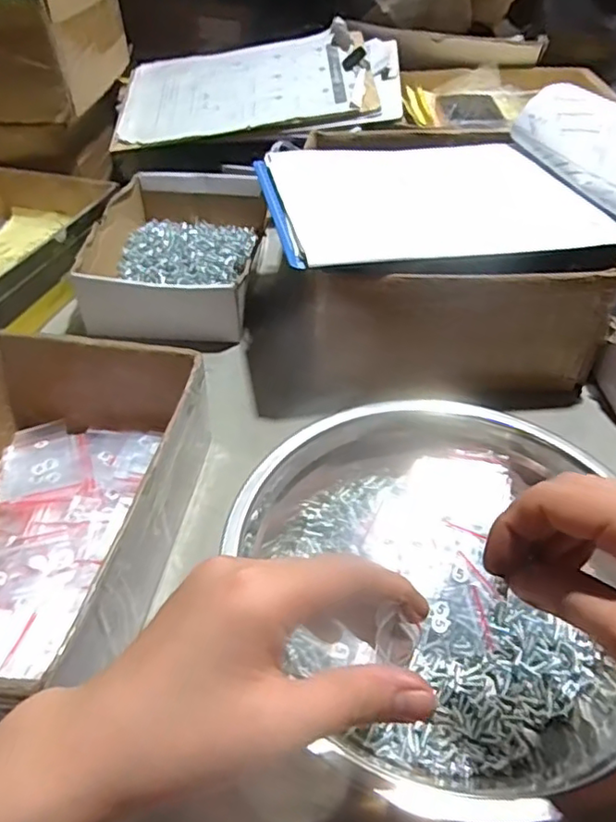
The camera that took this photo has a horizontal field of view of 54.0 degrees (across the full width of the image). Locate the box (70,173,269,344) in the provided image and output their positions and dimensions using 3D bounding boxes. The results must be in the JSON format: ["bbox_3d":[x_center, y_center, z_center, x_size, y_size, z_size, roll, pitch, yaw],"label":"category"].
[{"bbox_3d":[-0.139,-0.175,0.650,0.161,0.062,0.269,0,43,0],"label":"box"}]

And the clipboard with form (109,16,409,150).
[{"bbox_3d":[-0.061,-0.414,0.768,0.349,0.020,0.253,-1,54,5],"label":"clipboard with form"}]

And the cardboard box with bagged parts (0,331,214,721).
[{"bbox_3d":[-0.172,0.060,0.380,0.165,0.085,0.253,7,43,7],"label":"cardboard box with bagged parts"}]

